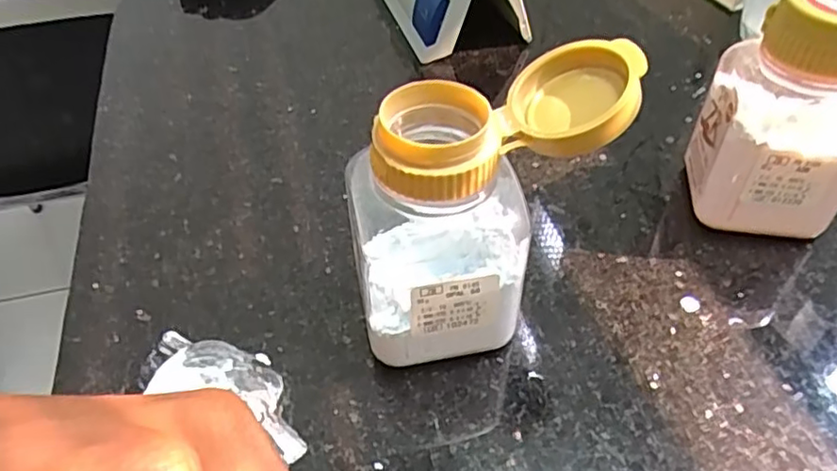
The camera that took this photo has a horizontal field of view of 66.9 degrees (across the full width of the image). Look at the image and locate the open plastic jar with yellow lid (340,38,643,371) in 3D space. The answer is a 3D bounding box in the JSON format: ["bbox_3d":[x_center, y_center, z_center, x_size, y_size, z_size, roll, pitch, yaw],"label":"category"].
[{"bbox_3d":[0.016,-0.004,0.160,0.064,0.076,0.033,-9,46,-6],"label":"open plastic jar with yellow lid"}]

